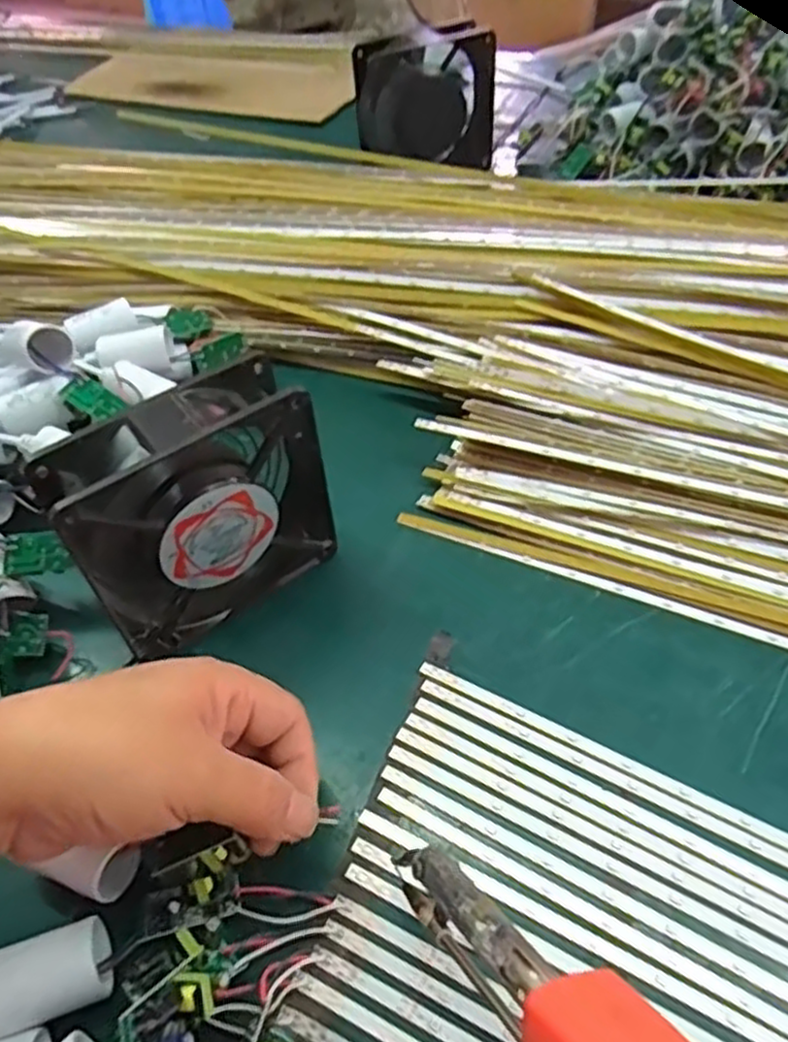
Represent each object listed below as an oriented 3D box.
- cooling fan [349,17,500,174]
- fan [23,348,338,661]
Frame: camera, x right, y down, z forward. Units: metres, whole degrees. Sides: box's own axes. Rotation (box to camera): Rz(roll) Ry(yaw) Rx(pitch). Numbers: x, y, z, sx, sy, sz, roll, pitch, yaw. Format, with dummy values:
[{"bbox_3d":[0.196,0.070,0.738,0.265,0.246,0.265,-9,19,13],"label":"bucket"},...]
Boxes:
[{"bbox_3d":[0.030,-0.375,0.685,0.130,0.129,0.031,-15,50,-9],"label":"cooling fan"},{"bbox_3d":[-0.091,-0.005,0.354,0.119,0.120,0.040,-32,54,-21],"label":"fan"}]

